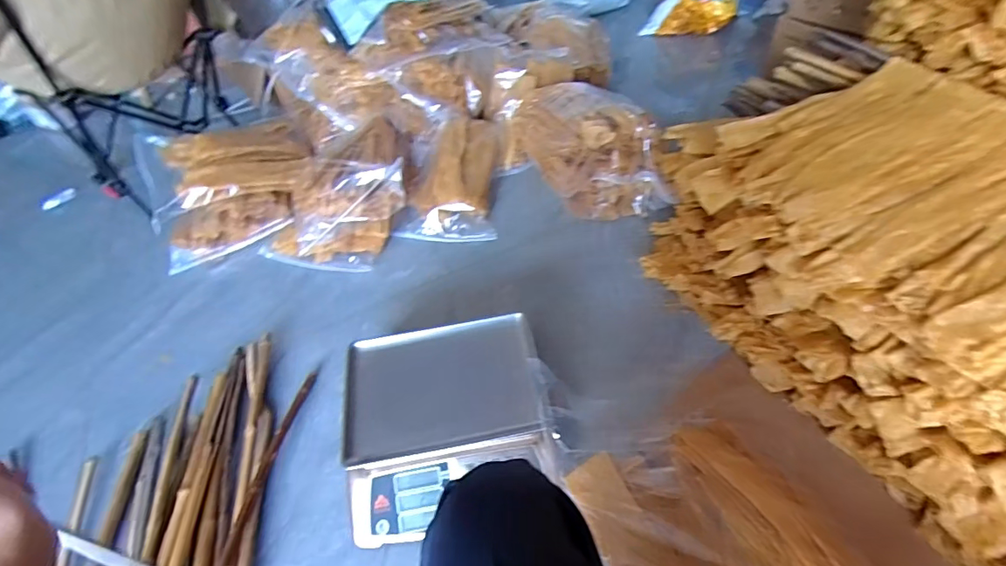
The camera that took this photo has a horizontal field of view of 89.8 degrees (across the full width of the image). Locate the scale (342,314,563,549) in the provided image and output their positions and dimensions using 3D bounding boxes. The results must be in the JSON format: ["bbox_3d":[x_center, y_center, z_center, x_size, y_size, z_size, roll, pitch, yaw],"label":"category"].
[{"bbox_3d":[-0.092,0.229,0.846,0.319,0.116,0.320,-8,47,-1],"label":"scale"}]

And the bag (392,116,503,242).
[{"bbox_3d":[-0.129,-0.286,1.315,0.239,0.117,0.358,3,48,9],"label":"bag"}]

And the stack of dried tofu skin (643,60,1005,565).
[{"bbox_3d":[0.650,0.024,0.727,0.407,0.326,1.034,-24,50,-15],"label":"stack of dried tofu skin"}]

